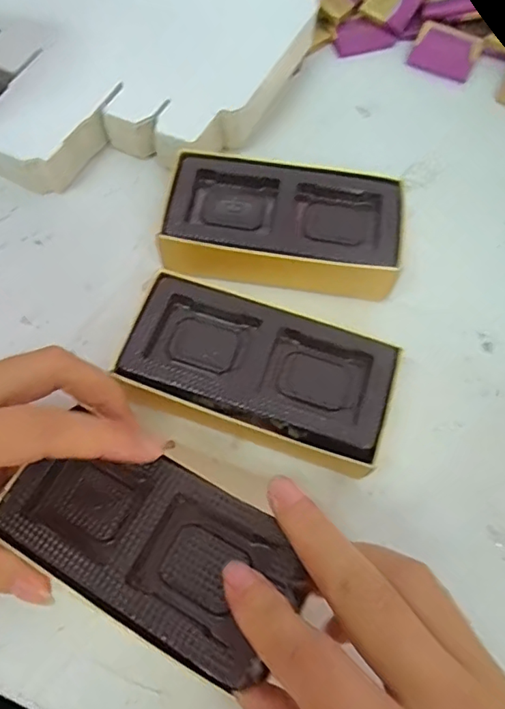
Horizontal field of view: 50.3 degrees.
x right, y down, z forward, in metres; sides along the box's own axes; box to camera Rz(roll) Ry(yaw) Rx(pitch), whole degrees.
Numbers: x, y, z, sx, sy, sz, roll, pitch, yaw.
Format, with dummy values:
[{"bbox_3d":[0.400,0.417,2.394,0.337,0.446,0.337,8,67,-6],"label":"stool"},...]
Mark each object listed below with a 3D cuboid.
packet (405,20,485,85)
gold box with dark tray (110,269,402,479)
[{"bbox_3d":[0.122,-0.192,0.342,0.039,0.007,0.033,25,87,9],"label":"packet"},{"bbox_3d":[0.002,0.011,0.239,0.110,0.036,0.059,19,67,6],"label":"gold box with dark tray"}]

